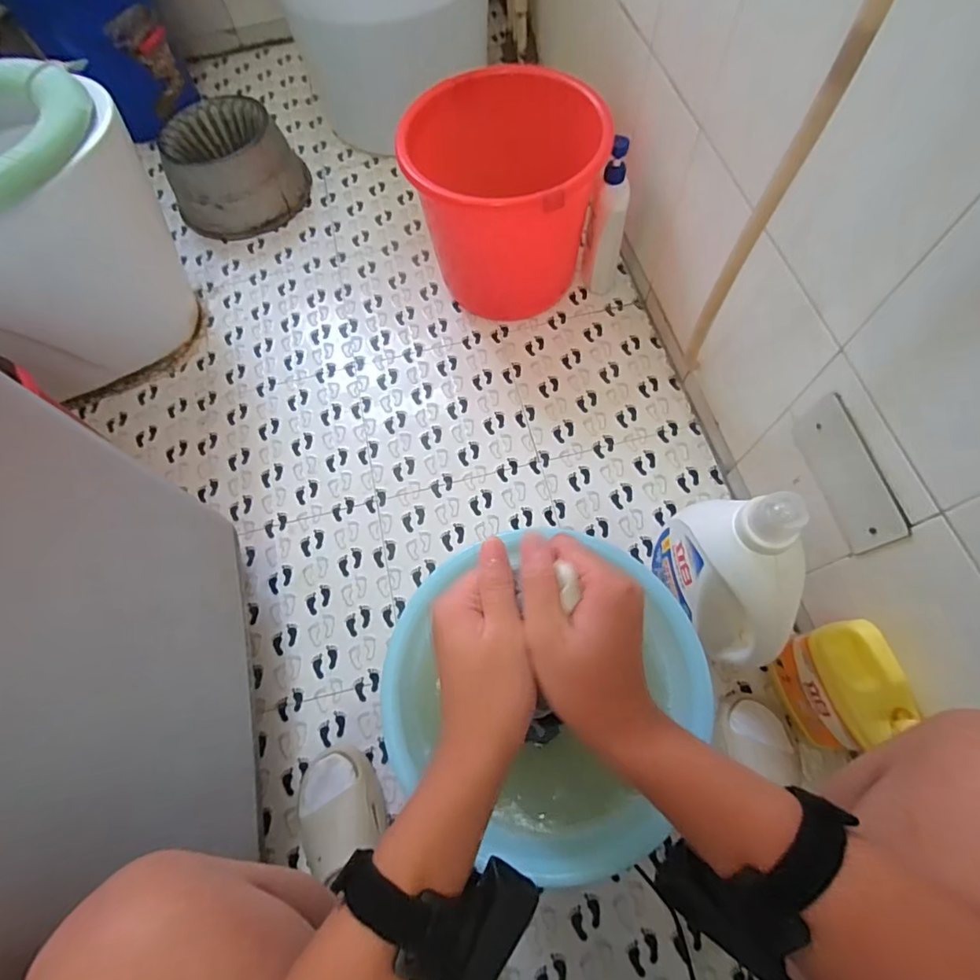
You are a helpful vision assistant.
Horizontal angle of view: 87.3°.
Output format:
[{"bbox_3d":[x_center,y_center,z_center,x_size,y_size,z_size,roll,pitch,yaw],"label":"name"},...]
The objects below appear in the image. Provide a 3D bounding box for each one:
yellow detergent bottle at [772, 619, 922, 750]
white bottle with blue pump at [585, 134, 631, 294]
[{"bbox_3d":[0.441,0.249,0.656,0.060,0.199,0.140,-22,67,-4],"label":"yellow detergent bottle"},{"bbox_3d":[0.219,-0.489,0.958,0.069,0.285,0.062,11,69,7],"label":"white bottle with blue pump"}]

